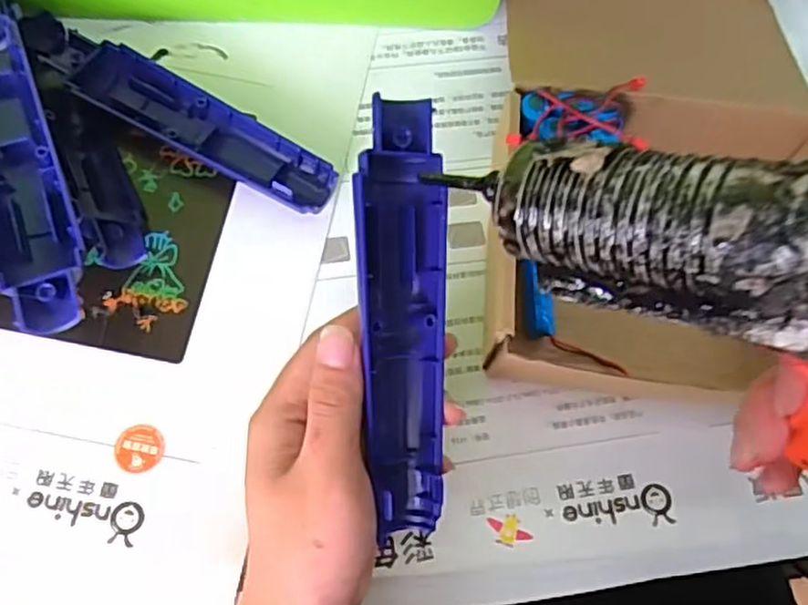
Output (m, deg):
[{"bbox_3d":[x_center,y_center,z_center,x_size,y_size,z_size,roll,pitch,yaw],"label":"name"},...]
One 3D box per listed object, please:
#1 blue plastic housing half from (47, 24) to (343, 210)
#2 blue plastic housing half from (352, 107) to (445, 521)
[{"bbox_3d":[-0.113,-0.096,0.374,0.169,0.020,0.037,28,70,8],"label":"blue plastic housing half"},{"bbox_3d":[0.001,0.008,0.267,0.034,0.024,0.165,-2,95,-4],"label":"blue plastic housing half"}]

